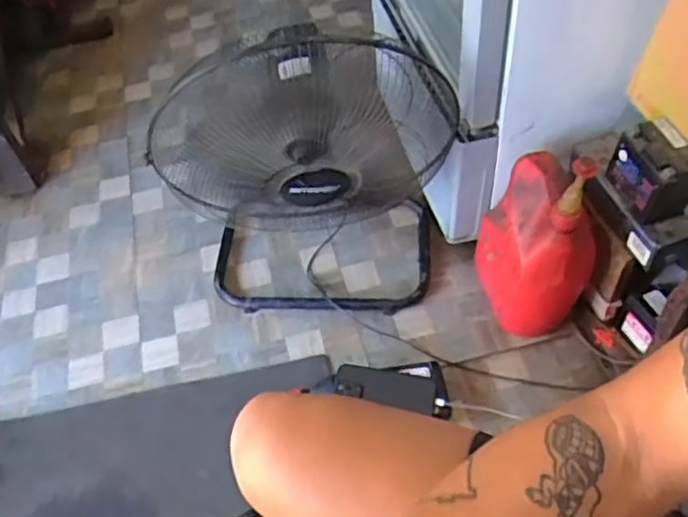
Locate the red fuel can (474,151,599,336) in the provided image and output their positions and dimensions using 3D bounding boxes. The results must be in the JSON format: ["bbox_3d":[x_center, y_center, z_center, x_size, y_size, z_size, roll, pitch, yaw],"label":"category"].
[{"bbox_3d":[0.318,-0.044,1.112,0.145,0.343,0.192,-2,52,3],"label":"red fuel can"}]

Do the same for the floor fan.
[{"bbox_3d":[-0.044,-0.118,1.160,0.462,0.492,0.198,-5,51,0],"label":"floor fan"}]

